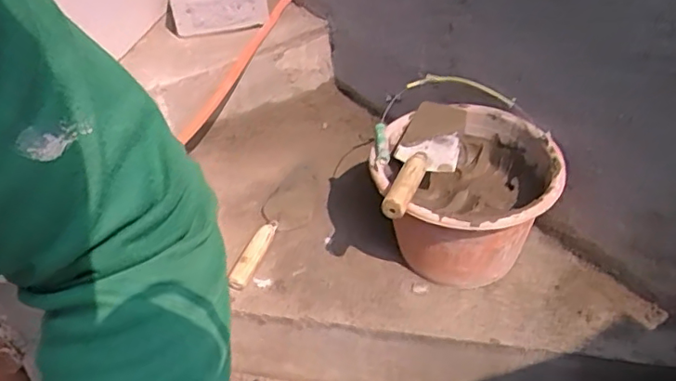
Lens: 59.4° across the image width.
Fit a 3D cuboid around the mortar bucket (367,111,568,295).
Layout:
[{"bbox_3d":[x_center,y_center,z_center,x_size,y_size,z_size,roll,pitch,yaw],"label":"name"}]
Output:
[{"bbox_3d":[0.187,0.023,0.928,0.252,0.220,0.258,-2,40,2],"label":"mortar bucket"}]

